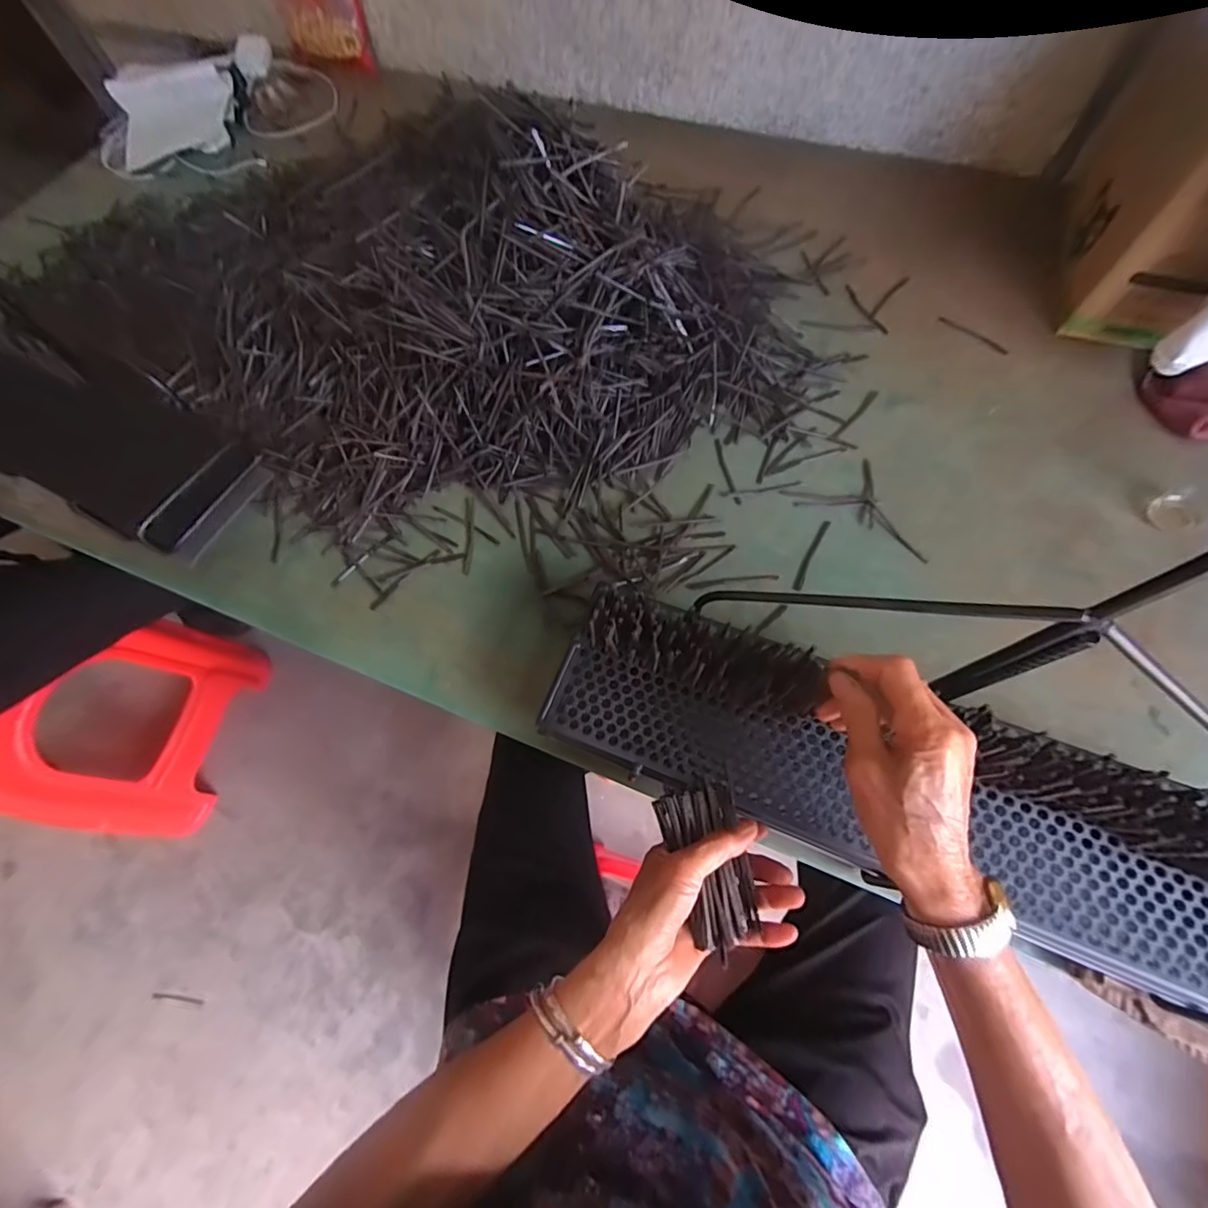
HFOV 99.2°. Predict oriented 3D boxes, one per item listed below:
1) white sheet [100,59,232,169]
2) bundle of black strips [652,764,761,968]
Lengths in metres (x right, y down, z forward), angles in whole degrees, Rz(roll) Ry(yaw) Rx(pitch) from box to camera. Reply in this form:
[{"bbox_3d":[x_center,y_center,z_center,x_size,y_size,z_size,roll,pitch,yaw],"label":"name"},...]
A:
[{"bbox_3d":[-0.744,-0.854,0.894,0.198,0.026,0.154,-13,98,-1],"label":"white sheet"},{"bbox_3d":[0.079,0.185,0.373,0.063,0.033,0.106,-13,69,-3],"label":"bundle of black strips"}]

